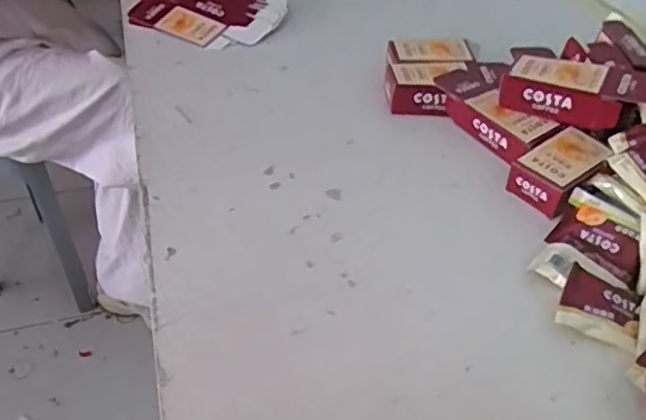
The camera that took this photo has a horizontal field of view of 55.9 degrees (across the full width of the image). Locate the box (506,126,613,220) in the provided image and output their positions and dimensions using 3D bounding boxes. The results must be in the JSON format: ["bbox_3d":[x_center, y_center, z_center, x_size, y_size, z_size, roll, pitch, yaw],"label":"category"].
[{"bbox_3d":[0.224,-0.038,0.571,0.100,0.031,0.058,-31,51,-28],"label":"box"}]

